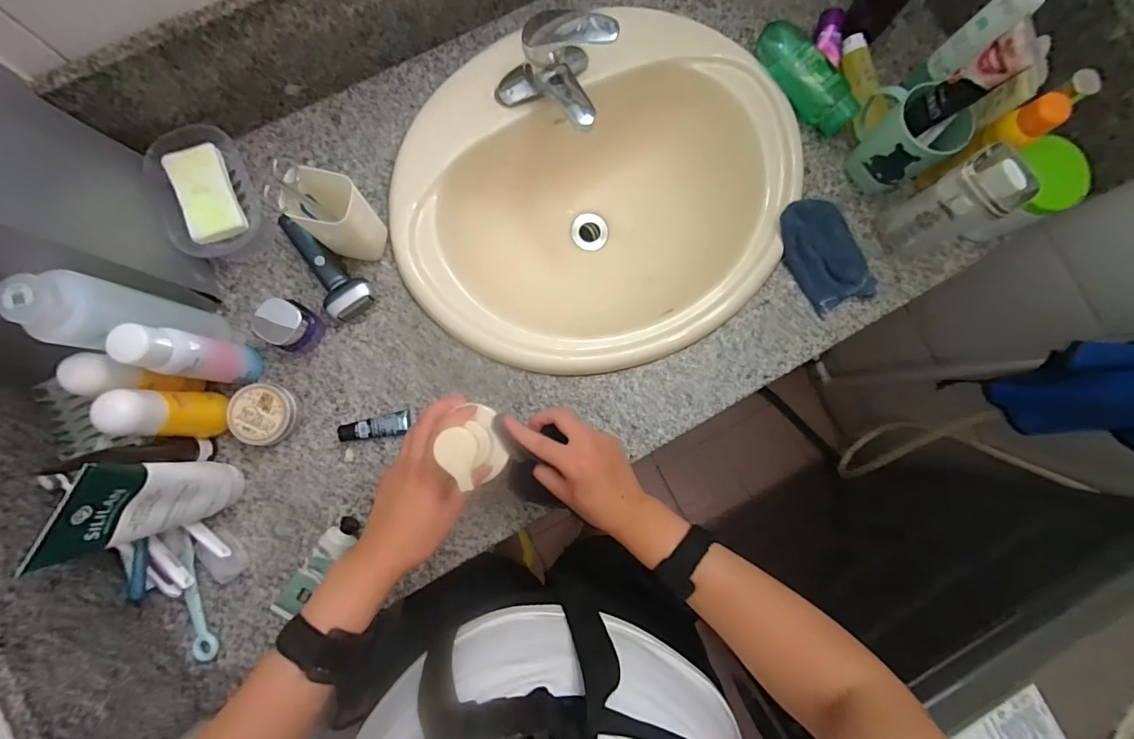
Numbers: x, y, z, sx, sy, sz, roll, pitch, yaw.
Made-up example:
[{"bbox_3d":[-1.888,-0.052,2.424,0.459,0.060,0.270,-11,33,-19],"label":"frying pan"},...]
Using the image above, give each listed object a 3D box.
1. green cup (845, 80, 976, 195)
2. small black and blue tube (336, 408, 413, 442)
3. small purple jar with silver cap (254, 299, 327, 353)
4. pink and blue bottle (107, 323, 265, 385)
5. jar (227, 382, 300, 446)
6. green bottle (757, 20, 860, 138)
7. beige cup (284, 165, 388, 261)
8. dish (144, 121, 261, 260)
[{"bbox_3d":[0.400,-0.285,0.595,0.076,0.114,0.111,-38,89,-6],"label":"green cup"},{"bbox_3d":[-0.225,0.070,0.571,0.078,0.024,0.027,-13,86,-5],"label":"small black and blue tube"},{"bbox_3d":[-0.318,-0.051,0.557,0.052,0.053,0.051,0,85,-4],"label":"small purple jar with silver cap"},{"bbox_3d":[-0.378,-0.013,0.496,0.043,0.159,0.042,16,84,-3],"label":"pink and blue bottle"},{"bbox_3d":[-0.346,0.052,0.559,0.065,0.034,0.068,9,85,-3],"label":"jar"},{"bbox_3d":[0.317,-0.388,0.648,0.061,0.045,0.167,-41,89,-6],"label":"green bottle"},{"bbox_3d":[-0.251,-0.169,0.538,0.071,0.110,0.065,27,84,-2],"label":"beige cup"},{"bbox_3d":[-0.421,-0.206,0.569,0.093,0.042,0.141,-20,87,-6],"label":"dish"}]

